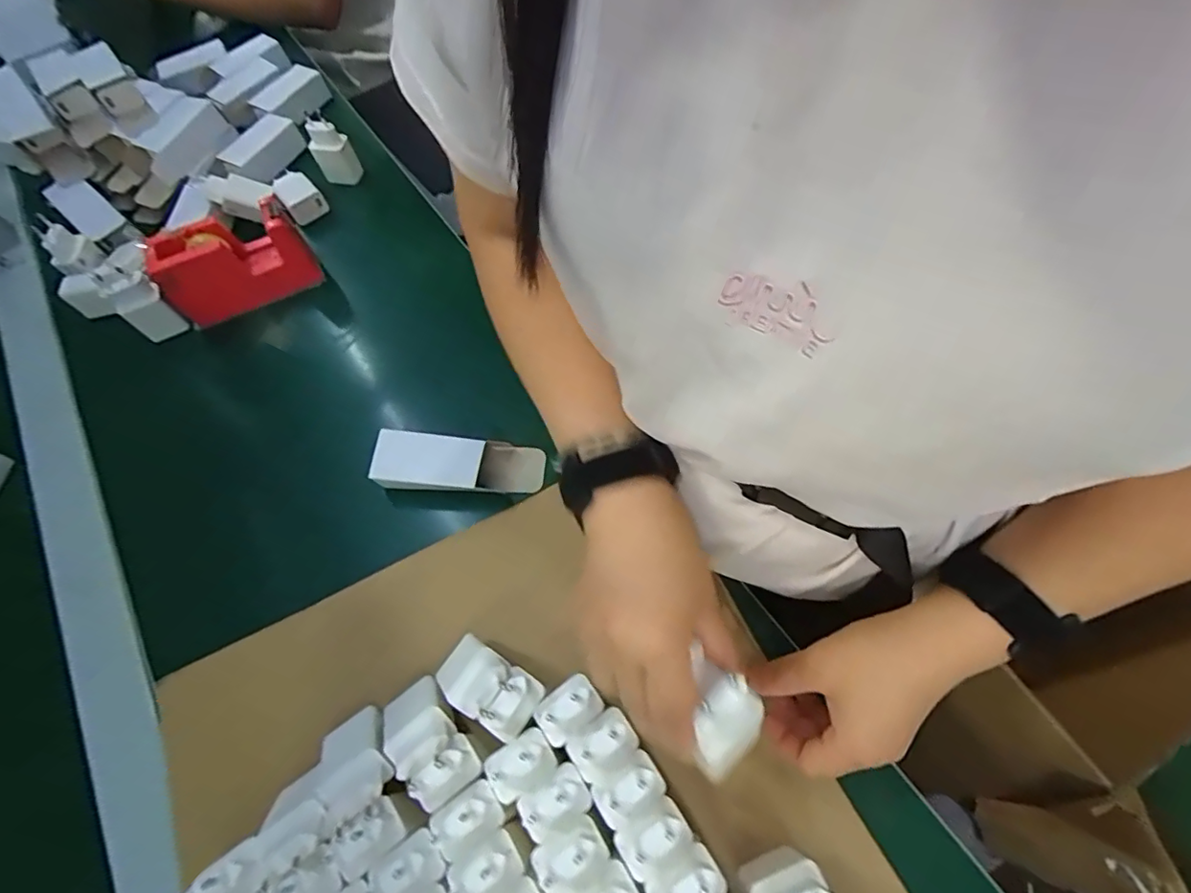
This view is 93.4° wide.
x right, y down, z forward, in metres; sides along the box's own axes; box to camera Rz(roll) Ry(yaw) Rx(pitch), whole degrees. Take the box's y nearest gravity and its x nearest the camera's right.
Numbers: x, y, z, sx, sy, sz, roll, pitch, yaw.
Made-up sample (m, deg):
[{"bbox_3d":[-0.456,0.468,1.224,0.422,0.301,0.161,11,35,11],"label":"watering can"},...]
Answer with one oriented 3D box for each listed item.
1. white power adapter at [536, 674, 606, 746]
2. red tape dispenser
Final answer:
[{"bbox_3d":[-0.017,0.157,0.336,0.039,0.039,0.027,-35,65,-15],"label":"white power adapter"},{"bbox_3d":[-0.356,-0.183,0.559,0.136,0.078,0.052,-20,62,-8],"label":"red tape dispenser"}]

